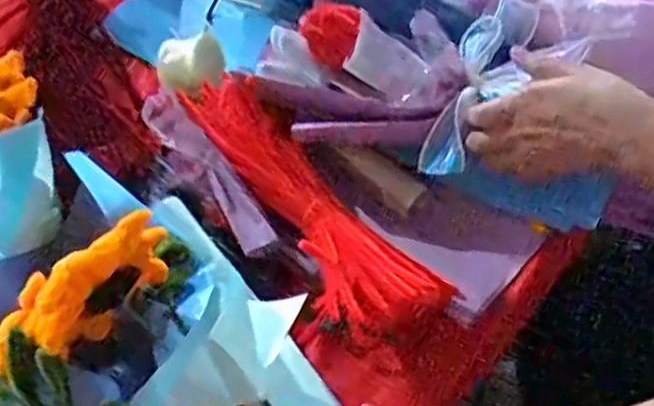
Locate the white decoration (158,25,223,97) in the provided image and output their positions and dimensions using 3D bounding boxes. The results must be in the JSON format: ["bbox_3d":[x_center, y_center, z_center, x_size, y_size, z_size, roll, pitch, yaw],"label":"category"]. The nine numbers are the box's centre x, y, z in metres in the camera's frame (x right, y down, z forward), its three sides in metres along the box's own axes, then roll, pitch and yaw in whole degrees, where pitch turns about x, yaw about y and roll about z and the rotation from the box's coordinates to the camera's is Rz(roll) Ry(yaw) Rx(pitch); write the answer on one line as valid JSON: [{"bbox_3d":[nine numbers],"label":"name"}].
[{"bbox_3d":[-0.134,-0.138,0.674,0.063,0.035,0.046,-9,59,-9],"label":"white decoration"}]

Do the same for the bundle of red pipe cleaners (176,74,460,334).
[{"bbox_3d":[-0.030,-0.003,0.581,0.088,0.045,0.294,-35,66,-22],"label":"bundle of red pipe cleaners"}]

